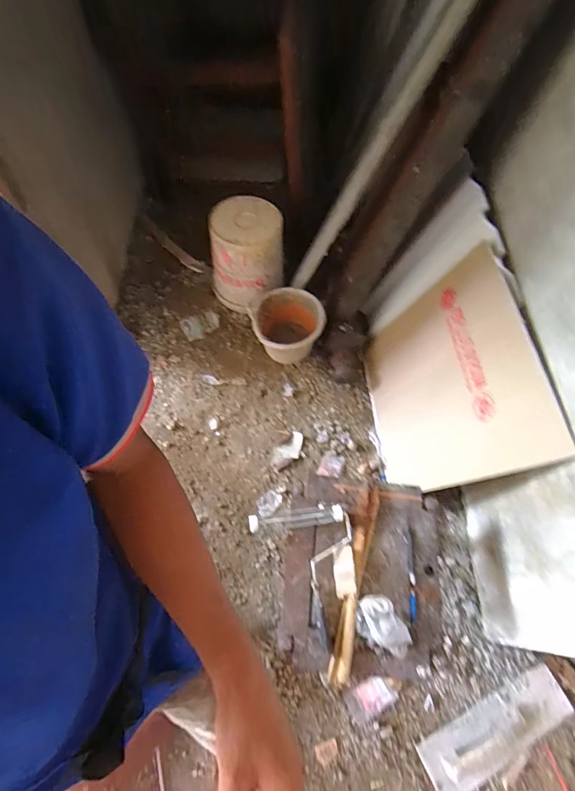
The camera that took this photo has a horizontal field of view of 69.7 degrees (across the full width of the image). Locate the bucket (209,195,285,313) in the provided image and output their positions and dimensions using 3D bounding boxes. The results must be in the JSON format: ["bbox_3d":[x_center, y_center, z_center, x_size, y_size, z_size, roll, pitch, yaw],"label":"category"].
[{"bbox_3d":[-0.166,-0.573,1.714,0.299,0.379,0.322,-1,65,-1],"label":"bucket"}]

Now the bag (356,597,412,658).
[{"bbox_3d":[0.224,0.556,0.986,0.101,0.060,0.151,-28,67,-14],"label":"bag"}]

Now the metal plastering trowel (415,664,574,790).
[{"bbox_3d":[0.598,0.949,1.164,0.460,0.061,0.148,-24,67,-13],"label":"metal plastering trowel"}]

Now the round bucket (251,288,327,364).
[{"bbox_3d":[0.001,-0.272,1.646,0.280,0.163,0.273,1,63,-1],"label":"round bucket"}]

